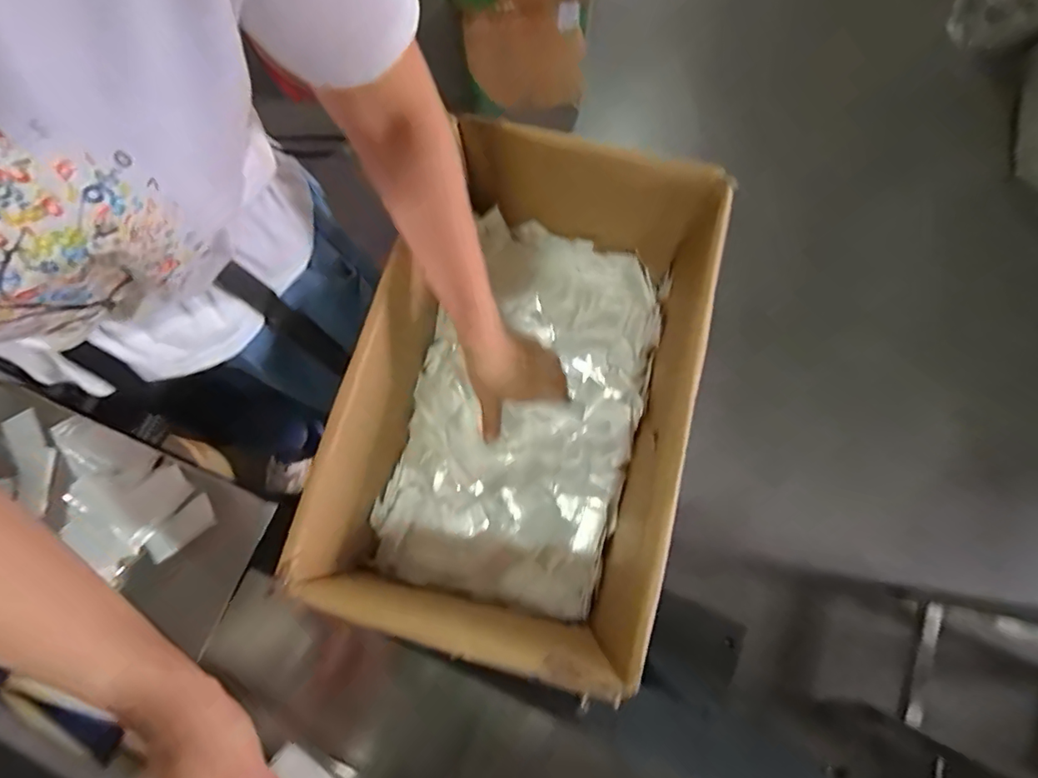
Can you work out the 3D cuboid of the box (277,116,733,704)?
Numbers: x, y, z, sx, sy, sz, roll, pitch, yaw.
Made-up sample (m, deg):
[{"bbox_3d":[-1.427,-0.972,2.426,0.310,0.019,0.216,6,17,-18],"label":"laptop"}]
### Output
[{"bbox_3d":[0.006,0.008,0.566,0.306,0.227,0.477,14,75,5],"label":"box"}]

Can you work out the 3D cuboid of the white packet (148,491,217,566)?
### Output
[{"bbox_3d":[-0.316,0.131,0.474,0.064,0.004,0.032,-37,77,-9],"label":"white packet"}]

